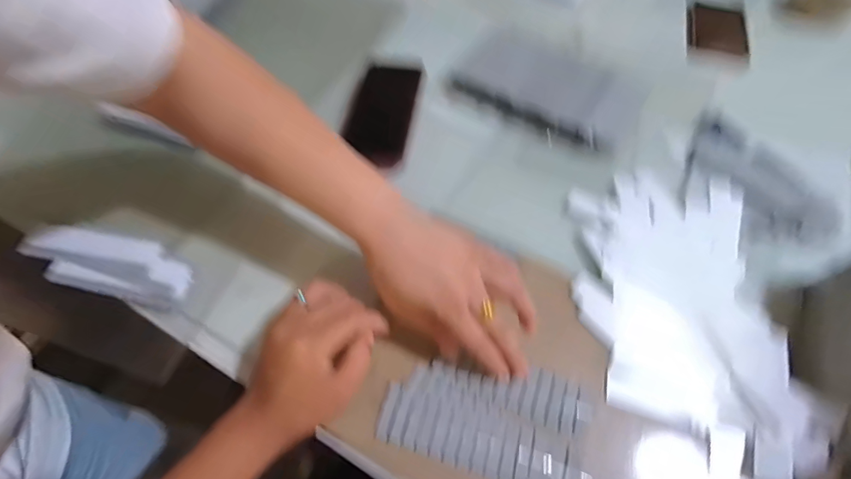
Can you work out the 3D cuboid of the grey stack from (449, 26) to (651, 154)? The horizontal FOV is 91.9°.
[{"bbox_3d":[0.155,-0.191,0.515,0.219,0.018,0.135,28,63,15],"label":"grey stack"}]

